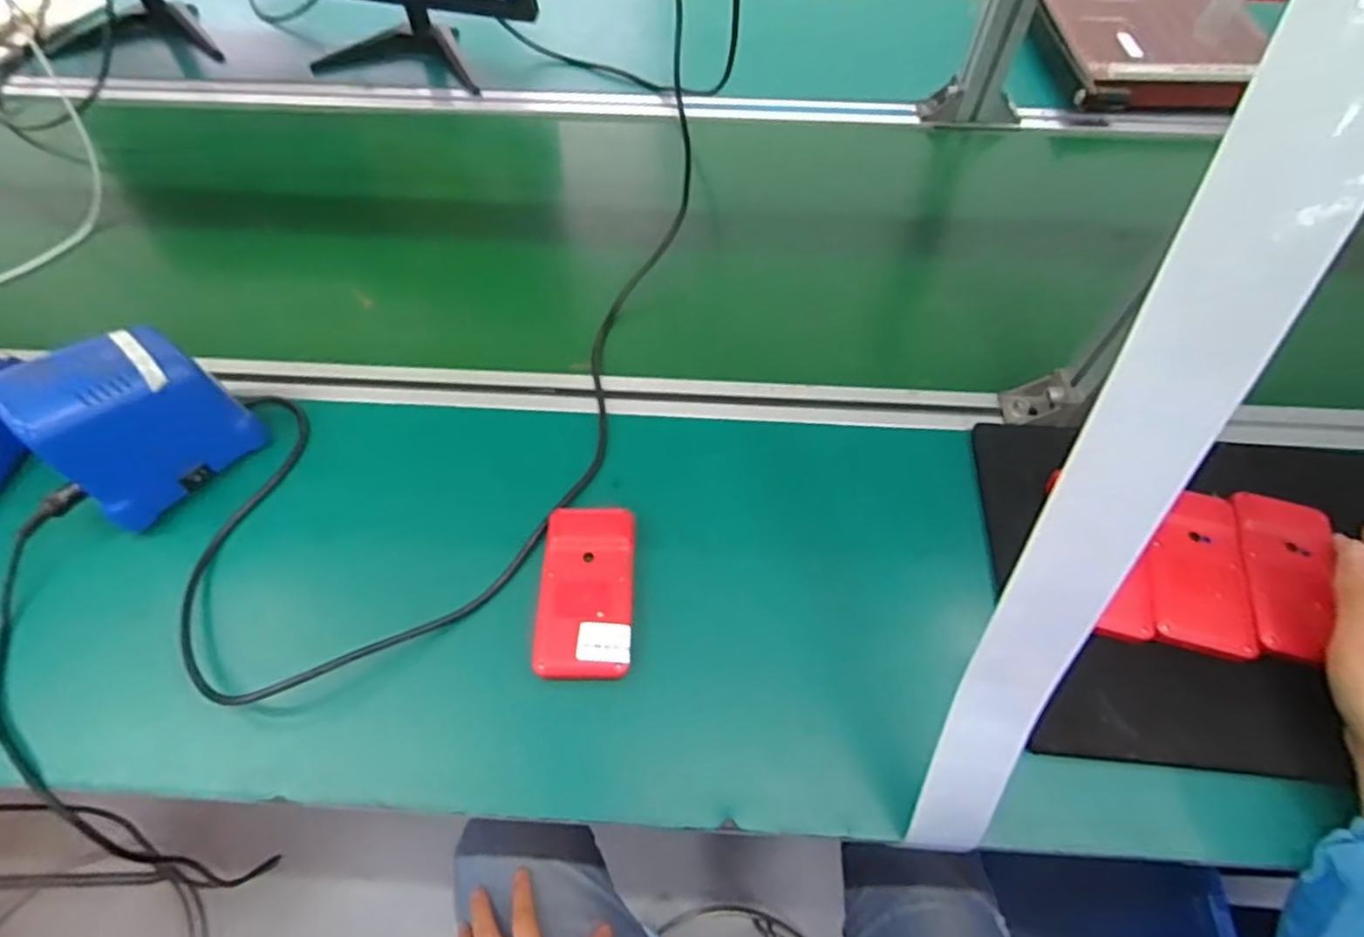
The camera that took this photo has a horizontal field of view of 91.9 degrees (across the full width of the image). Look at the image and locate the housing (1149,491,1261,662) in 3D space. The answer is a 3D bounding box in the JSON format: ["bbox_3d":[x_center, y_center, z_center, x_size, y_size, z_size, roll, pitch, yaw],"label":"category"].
[{"bbox_3d":[0.359,0.067,0.462,0.067,0.014,0.126,13,59,7],"label":"housing"}]

